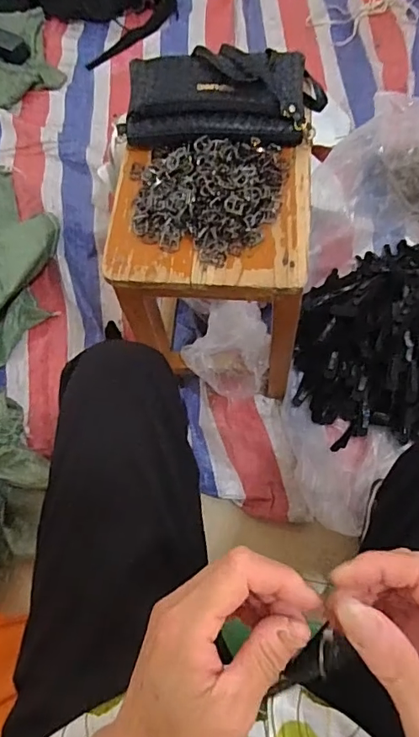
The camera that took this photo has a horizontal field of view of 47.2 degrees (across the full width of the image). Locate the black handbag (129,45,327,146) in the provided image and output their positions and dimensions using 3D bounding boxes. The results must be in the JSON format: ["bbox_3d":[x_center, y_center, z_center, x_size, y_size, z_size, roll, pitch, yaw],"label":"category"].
[{"bbox_3d":[0.021,-0.327,0.574,0.238,0.050,0.124,3,68,5],"label":"black handbag"}]

